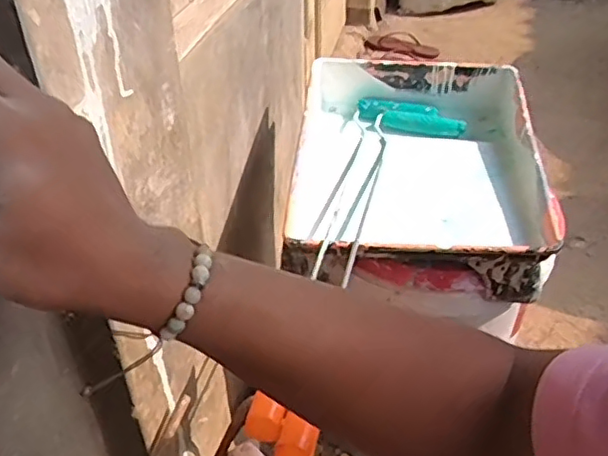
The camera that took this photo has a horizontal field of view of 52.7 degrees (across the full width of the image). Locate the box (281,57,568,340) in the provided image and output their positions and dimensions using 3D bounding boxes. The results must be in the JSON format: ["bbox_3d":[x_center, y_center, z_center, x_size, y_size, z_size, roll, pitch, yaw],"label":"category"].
[{"bbox_3d":[0.139,-0.061,0.769,0.269,0.170,0.352,3,37,5],"label":"box"}]

